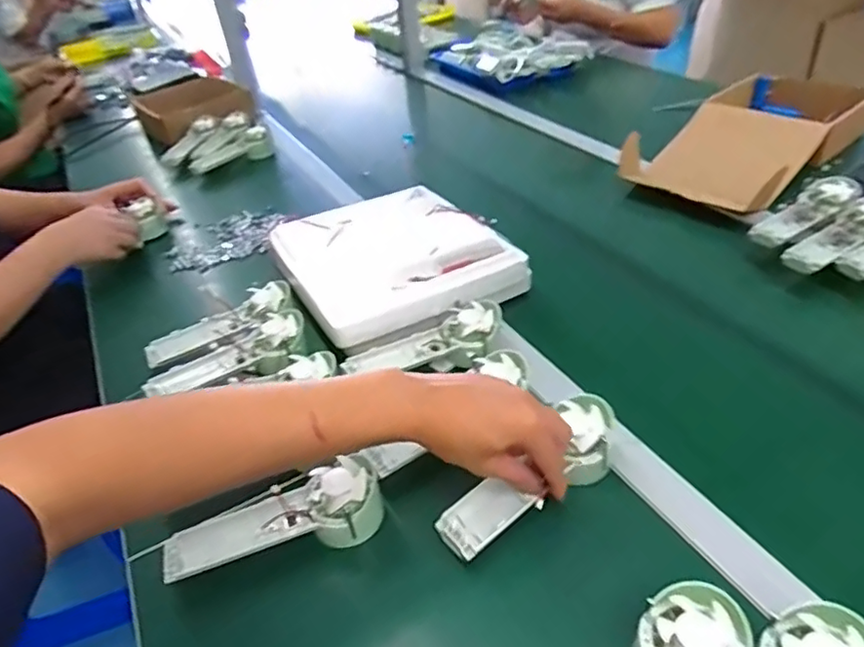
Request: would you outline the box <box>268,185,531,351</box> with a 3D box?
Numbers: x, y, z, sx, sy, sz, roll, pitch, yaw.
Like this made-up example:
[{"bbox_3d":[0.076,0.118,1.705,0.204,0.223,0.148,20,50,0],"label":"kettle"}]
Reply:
[{"bbox_3d":[-0.049,-0.086,0.753,0.247,0.061,0.265,-23,40,-19],"label":"box"}]

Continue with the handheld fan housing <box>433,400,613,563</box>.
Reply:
[{"bbox_3d":[0.083,0.129,0.497,0.175,0.034,0.060,-34,44,-16],"label":"handheld fan housing"}]

